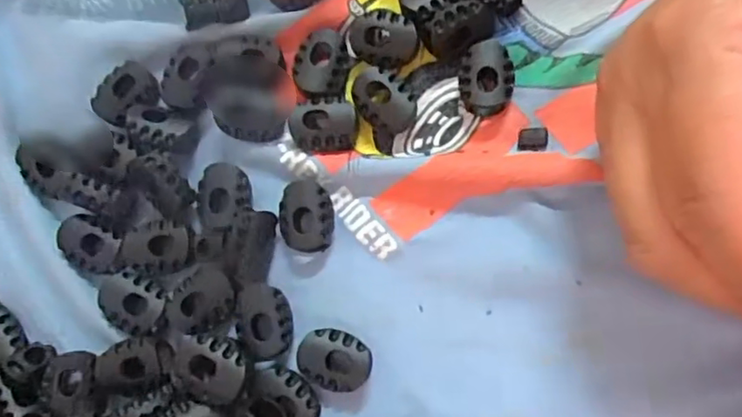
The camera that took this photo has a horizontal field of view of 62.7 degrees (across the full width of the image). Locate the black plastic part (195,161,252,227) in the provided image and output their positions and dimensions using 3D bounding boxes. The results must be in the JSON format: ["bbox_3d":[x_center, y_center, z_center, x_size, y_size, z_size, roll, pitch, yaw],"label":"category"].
[{"bbox_3d":[-0.047,-0.005,0.192,0.018,0.005,0.021,-3,79,5],"label":"black plastic part"}]

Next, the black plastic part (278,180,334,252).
[{"bbox_3d":[-0.020,0.003,0.190,0.017,0.006,0.021,-9,78,4],"label":"black plastic part"}]

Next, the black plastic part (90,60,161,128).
[{"bbox_3d":[-0.082,-0.038,0.202,0.022,0.004,0.019,-39,78,-2],"label":"black plastic part"}]

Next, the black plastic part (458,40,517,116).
[{"bbox_3d":[0.036,-0.041,0.193,0.016,0.007,0.024,1,79,6],"label":"black plastic part"}]

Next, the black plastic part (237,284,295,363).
[{"bbox_3d":[-0.032,0.033,0.183,0.015,0.004,0.022,-18,78,2],"label":"black plastic part"}]

